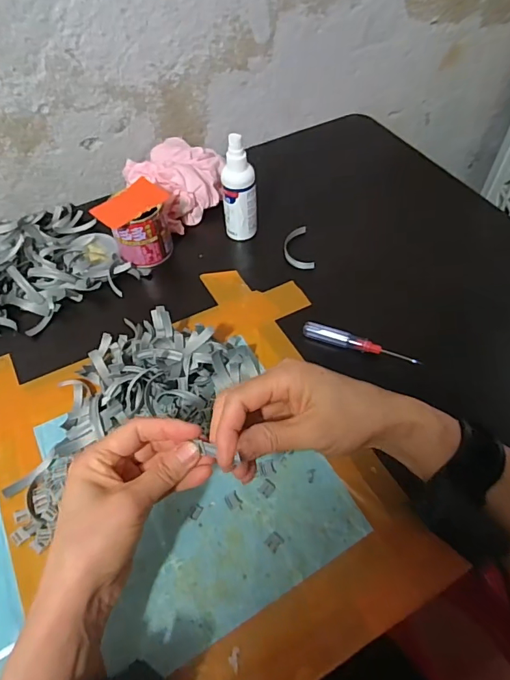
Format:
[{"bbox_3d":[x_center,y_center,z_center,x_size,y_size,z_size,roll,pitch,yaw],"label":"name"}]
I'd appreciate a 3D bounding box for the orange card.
[{"bbox_3d":[-0.141,-0.156,0.508,0.053,0.006,0.078,34,64,21],"label":"orange card"}]

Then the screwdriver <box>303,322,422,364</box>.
[{"bbox_3d":[0.108,0.004,0.462,0.118,0.018,0.013,19,57,15],"label":"screwdriver"}]

